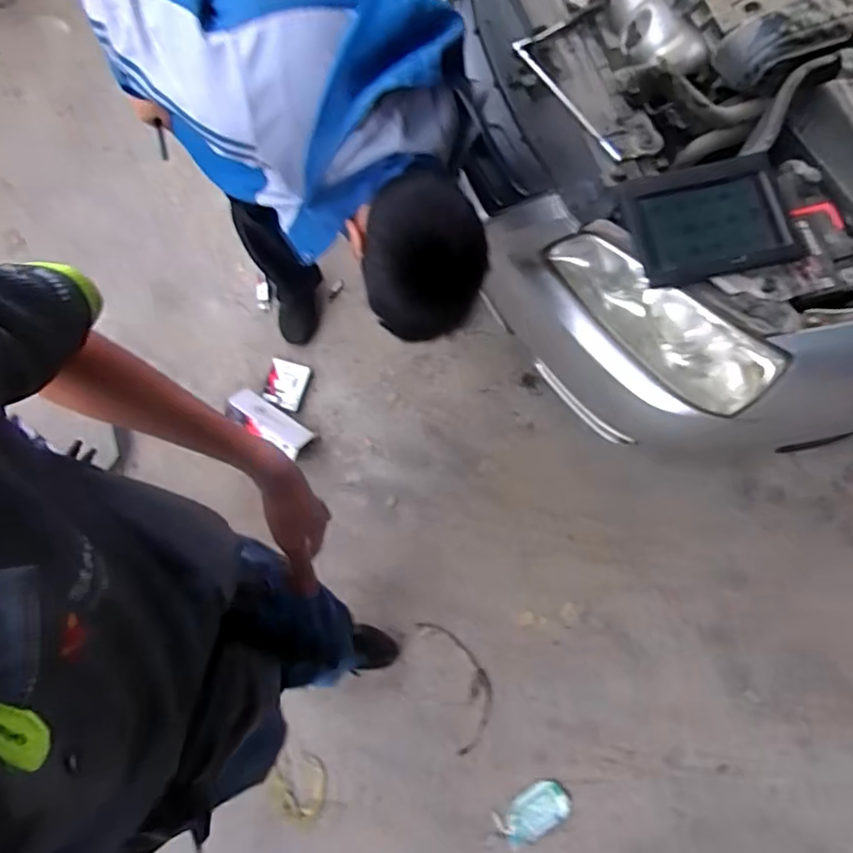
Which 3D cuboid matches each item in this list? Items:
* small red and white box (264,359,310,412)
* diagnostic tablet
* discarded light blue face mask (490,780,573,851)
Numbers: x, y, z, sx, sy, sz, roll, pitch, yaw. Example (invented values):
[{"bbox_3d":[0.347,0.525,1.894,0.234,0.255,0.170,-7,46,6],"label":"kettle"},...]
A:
[{"bbox_3d":[-0.370,-0.109,1.560,0.105,0.041,0.129,13,72,-1],"label":"small red and white box"},{"bbox_3d":[0.480,-0.355,1.011,0.246,0.031,0.217,-15,80,10],"label":"diagnostic tablet"},{"bbox_3d":[0.247,0.886,1.350,0.175,0.016,0.095,-28,78,-13],"label":"discarded light blue face mask"}]

